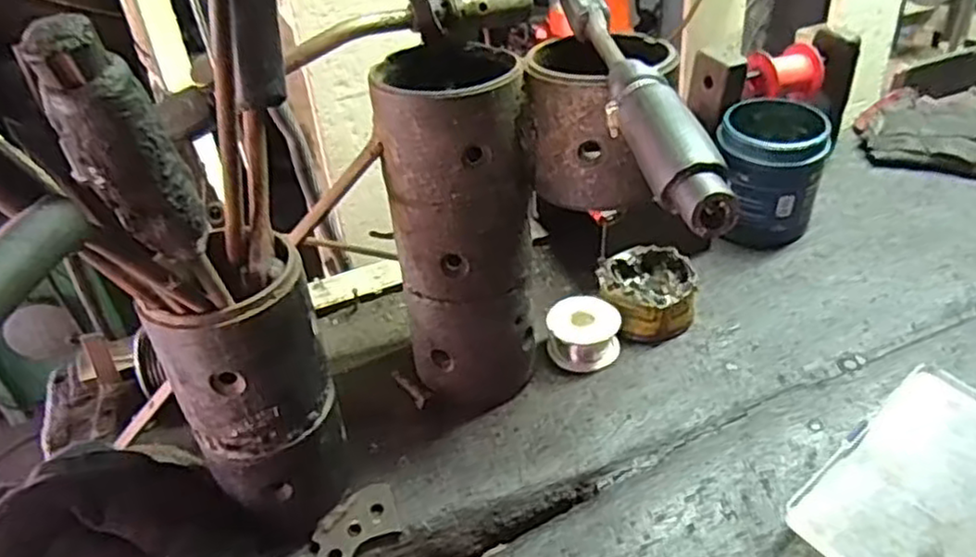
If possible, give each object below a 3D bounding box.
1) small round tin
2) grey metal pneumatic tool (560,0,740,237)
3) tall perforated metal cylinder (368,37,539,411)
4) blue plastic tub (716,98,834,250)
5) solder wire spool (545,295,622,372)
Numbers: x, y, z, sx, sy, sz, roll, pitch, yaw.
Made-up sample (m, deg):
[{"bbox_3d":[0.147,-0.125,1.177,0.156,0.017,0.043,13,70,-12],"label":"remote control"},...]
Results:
[{"bbox_3d":[0.127,0.010,0.568,0.076,0.043,0.079,-3,36,2],"label":"small round tin"},{"bbox_3d":[0.069,-0.103,0.362,0.027,0.030,0.243,-7,35,-1],"label":"grey metal pneumatic tool"},{"bbox_3d":[-0.015,-0.024,0.476,0.088,0.231,0.091,-7,36,-2],"label":"tall perforated metal cylinder"},{"bbox_3d":[0.253,-0.097,0.646,0.091,0.103,0.096,6,38,14],"label":"blue plastic tub"},{"bbox_3d":[0.072,0.041,0.537,0.053,0.032,0.046,2,37,10],"label":"solder wire spool"}]

